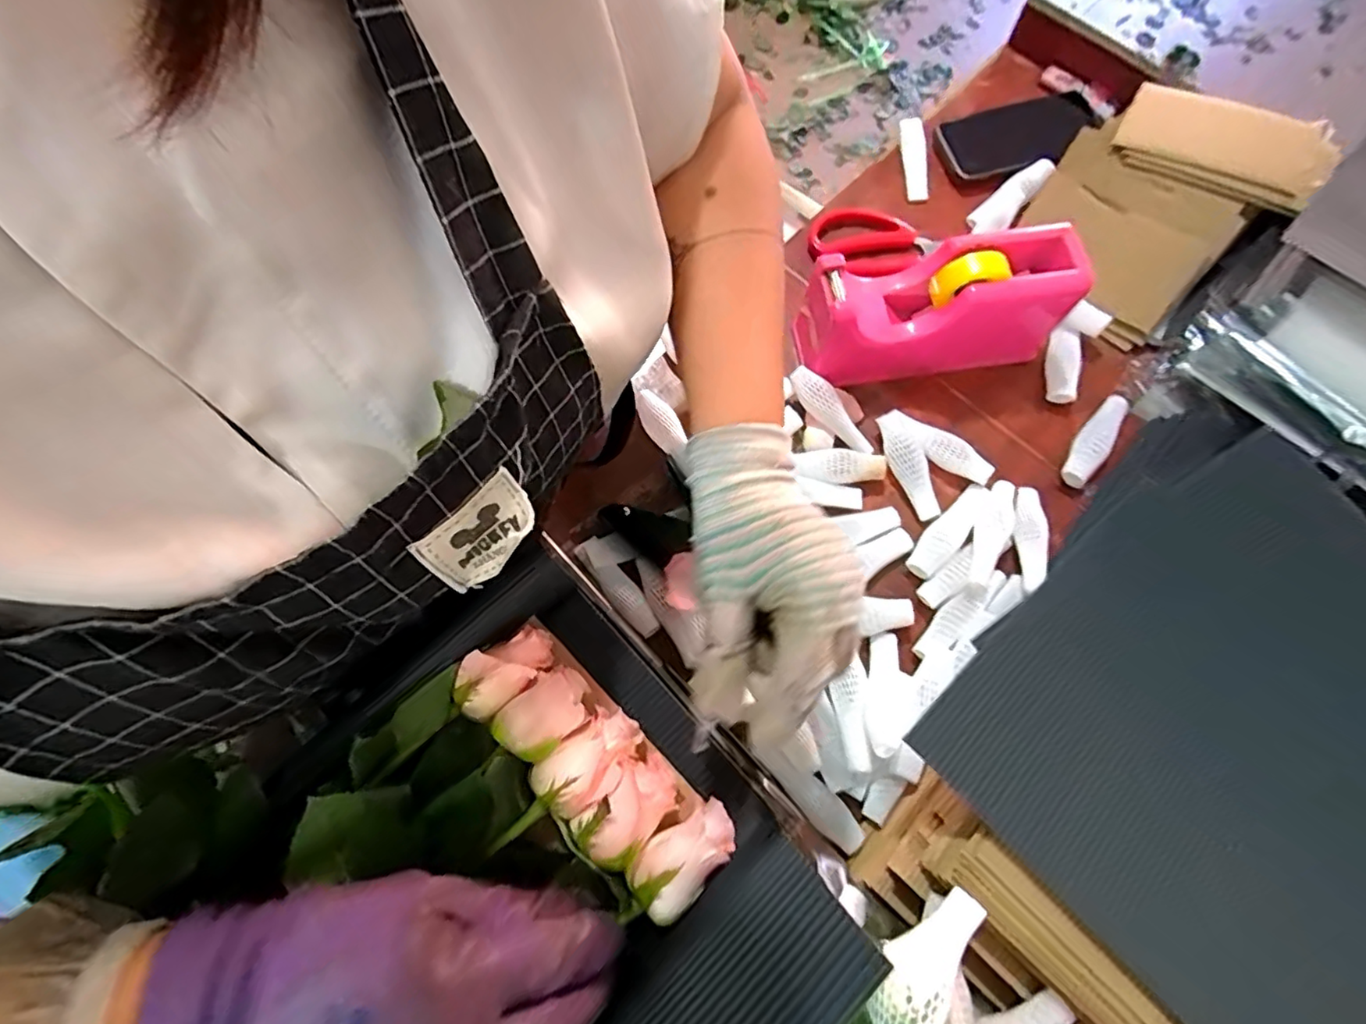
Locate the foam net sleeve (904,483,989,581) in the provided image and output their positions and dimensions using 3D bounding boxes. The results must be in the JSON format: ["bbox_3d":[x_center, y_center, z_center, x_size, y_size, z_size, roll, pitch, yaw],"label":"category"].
[{"bbox_3d":[0.206,0.014,0.462,0.026,0.012,0.088,40,79,12],"label":"foam net sleeve"}]

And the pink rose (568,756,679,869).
[{"bbox_3d":[-0.026,0.140,0.285,0.048,0.044,0.031,-44,77,-10],"label":"pink rose"}]

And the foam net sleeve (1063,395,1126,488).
[{"bbox_3d":[0.330,-0.060,0.482,0.023,0.025,0.087,33,78,10],"label":"foam net sleeve"}]

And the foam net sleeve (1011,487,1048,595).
[{"bbox_3d":[0.260,0.020,0.451,0.020,0.015,0.085,11,62,5],"label":"foam net sleeve"}]

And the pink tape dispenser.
[{"bbox_3d":[0.198,-0.159,0.485,0.205,0.114,0.069,-11,74,-1],"label":"pink tape dispenser"}]

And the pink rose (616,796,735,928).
[{"bbox_3d":[-0.002,0.162,0.280,0.060,0.039,0.031,-43,77,-10],"label":"pink rose"}]

